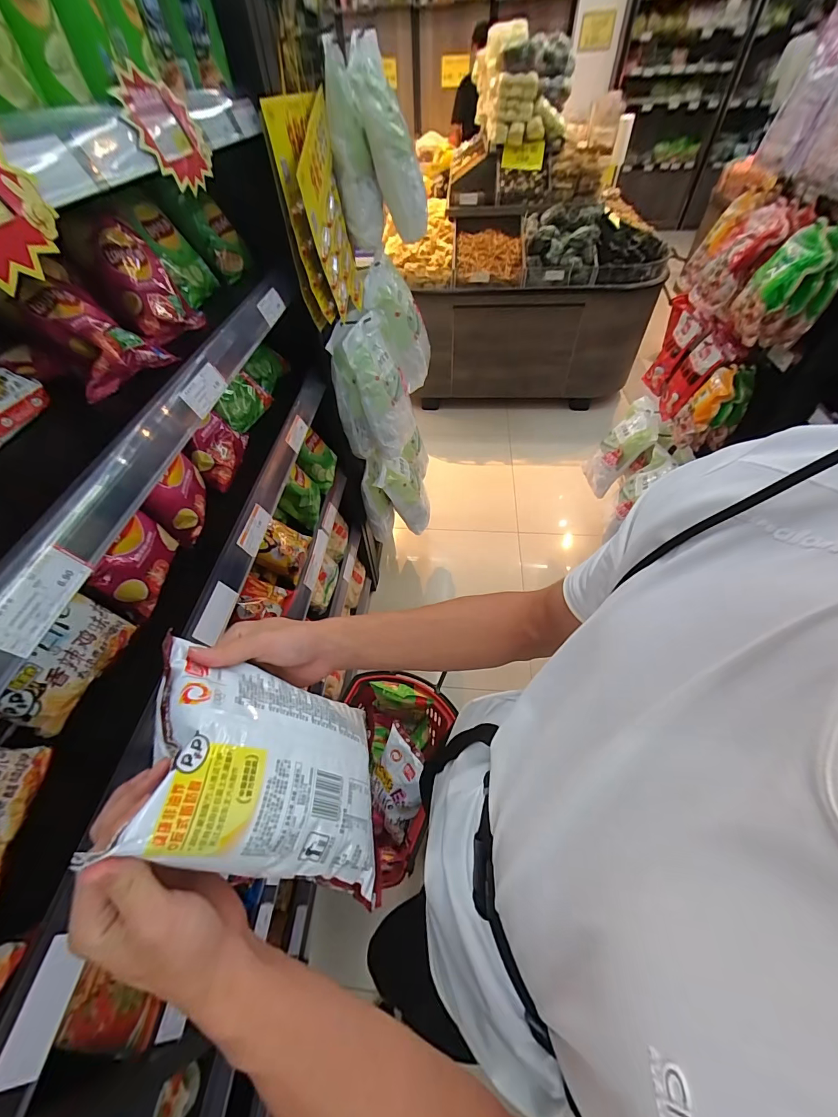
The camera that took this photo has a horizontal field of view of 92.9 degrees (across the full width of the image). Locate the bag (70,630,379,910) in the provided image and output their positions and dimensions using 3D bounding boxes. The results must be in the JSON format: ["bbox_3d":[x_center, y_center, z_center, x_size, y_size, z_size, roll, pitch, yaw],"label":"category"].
[{"bbox_3d":[-0.110,0.160,0.316,0.041,0.204,0.142,-38,33,26],"label":"bag"}]

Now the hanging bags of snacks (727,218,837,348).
[{"bbox_3d":[0.781,-0.573,0.833,0.141,0.200,0.106,8,52,9],"label":"hanging bags of snacks"}]

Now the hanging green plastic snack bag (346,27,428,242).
[{"bbox_3d":[-0.058,-0.897,0.892,0.111,0.349,0.067,-47,60,-2],"label":"hanging green plastic snack bag"}]

